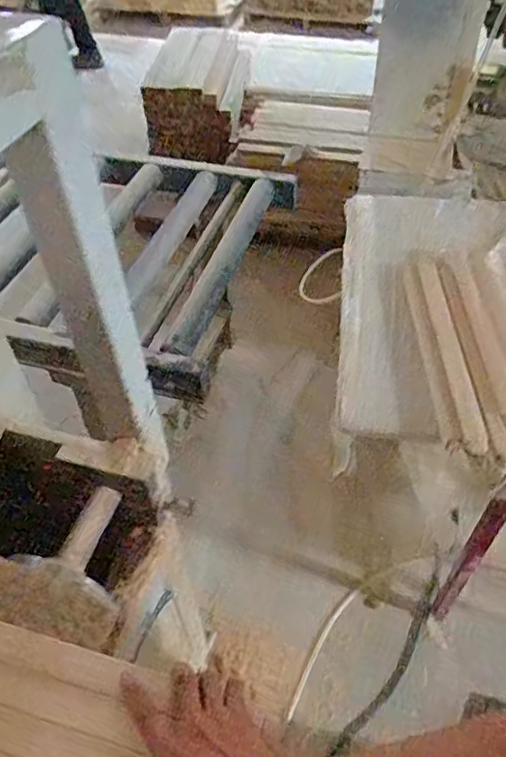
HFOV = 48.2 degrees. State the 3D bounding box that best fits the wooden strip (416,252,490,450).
[{"bbox_3d":[0.316,-0.071,0.917,0.041,0.020,0.423,0,48,1],"label":"wooden strip"}]

